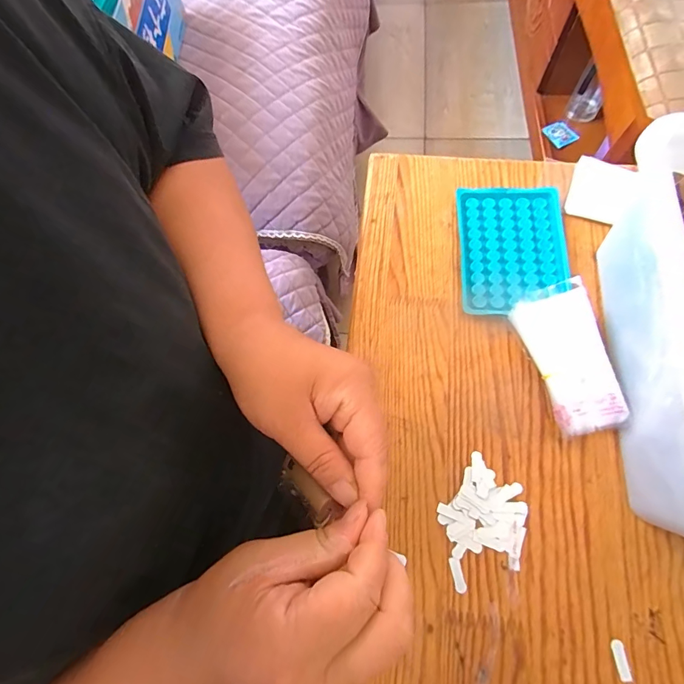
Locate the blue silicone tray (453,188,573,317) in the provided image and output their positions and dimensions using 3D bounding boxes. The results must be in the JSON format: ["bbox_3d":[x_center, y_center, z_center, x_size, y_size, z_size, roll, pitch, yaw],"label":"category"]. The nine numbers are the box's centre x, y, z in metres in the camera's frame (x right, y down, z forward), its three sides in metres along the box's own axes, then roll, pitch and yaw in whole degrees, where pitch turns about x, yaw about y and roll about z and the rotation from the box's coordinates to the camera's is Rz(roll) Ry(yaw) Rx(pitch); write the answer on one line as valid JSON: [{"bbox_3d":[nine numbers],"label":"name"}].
[{"bbox_3d":[0.156,-0.085,0.354,0.093,0.016,0.128,2,70,5],"label":"blue silicone tray"}]

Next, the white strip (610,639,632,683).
[{"bbox_3d":[0.182,0.208,0.255,0.008,0.004,0.022,-6,69,0],"label":"white strip"}]

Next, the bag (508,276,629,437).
[{"bbox_3d":[0.177,0.013,0.314,0.054,0.034,0.114,-11,70,0],"label":"bag"}]

